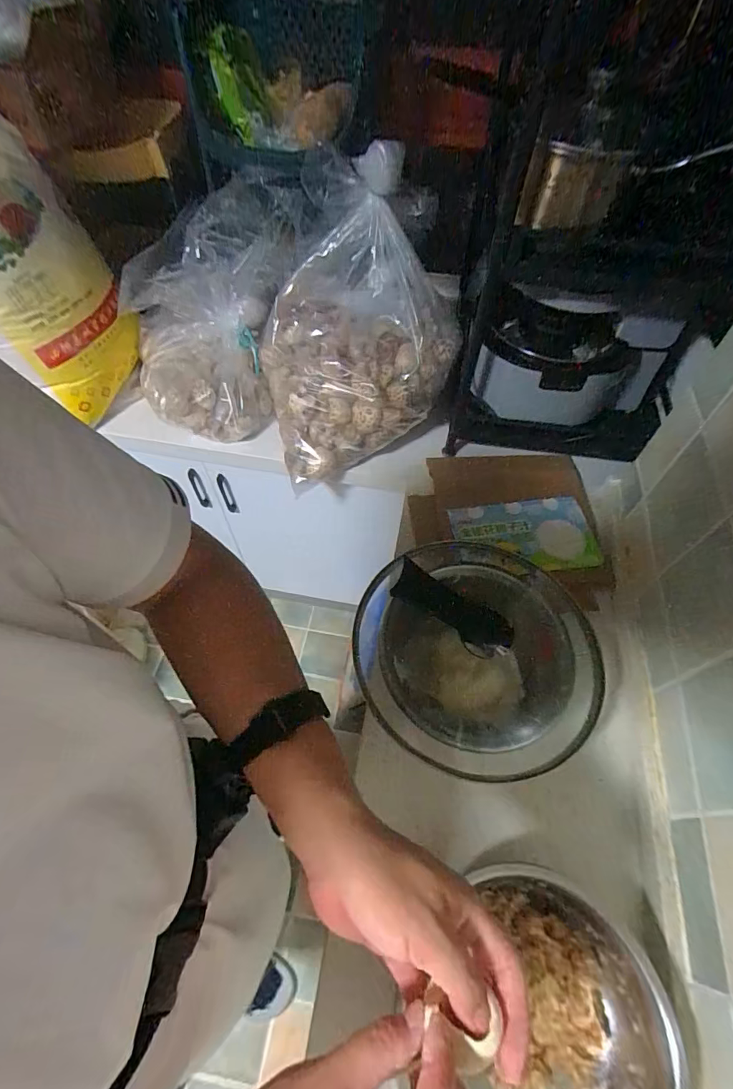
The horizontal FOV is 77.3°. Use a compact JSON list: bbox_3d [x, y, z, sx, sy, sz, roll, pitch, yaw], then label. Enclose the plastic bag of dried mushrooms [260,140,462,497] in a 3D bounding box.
[{"bbox_3d":[-0.030,-0.369,0.804,0.320,0.375,0.275,-22,61,-15],"label":"plastic bag of dried mushrooms"}]

